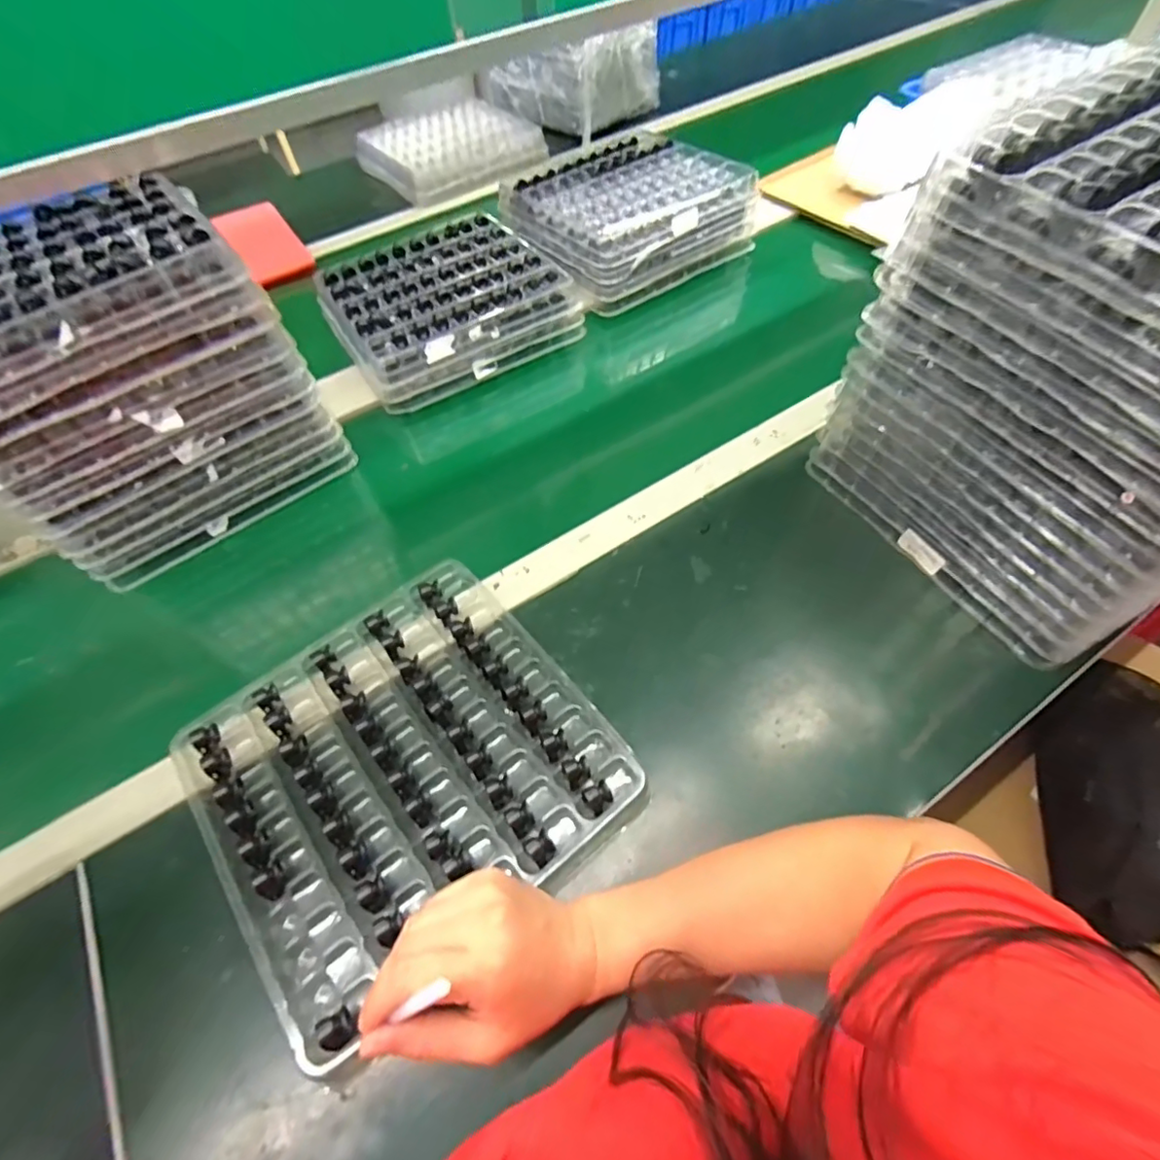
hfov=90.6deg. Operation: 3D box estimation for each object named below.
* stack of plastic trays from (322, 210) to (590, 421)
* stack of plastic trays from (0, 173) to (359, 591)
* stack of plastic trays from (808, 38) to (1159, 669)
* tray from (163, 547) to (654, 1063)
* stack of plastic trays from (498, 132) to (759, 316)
[{"bbox_3d":[-0.171,-0.356,0.724,0.265,0.062,0.260,-27,58,-13],"label":"stack of plastic trays"},{"bbox_3d":[-0.423,-0.188,0.540,0.256,0.228,0.230,-38,61,-19],"label":"stack of plastic trays"},{"bbox_3d":[0.378,-0.152,0.409,0.242,0.273,0.259,-29,58,-14],"label":"stack of plastic trays"},{"bbox_3d":[-0.125,0.131,0.408,0.250,0.030,0.252,-35,63,-18],"label":"tray"},{"bbox_3d":[0.061,-0.495,0.785,0.293,0.079,0.227,-32,59,-16],"label":"stack of plastic trays"}]

